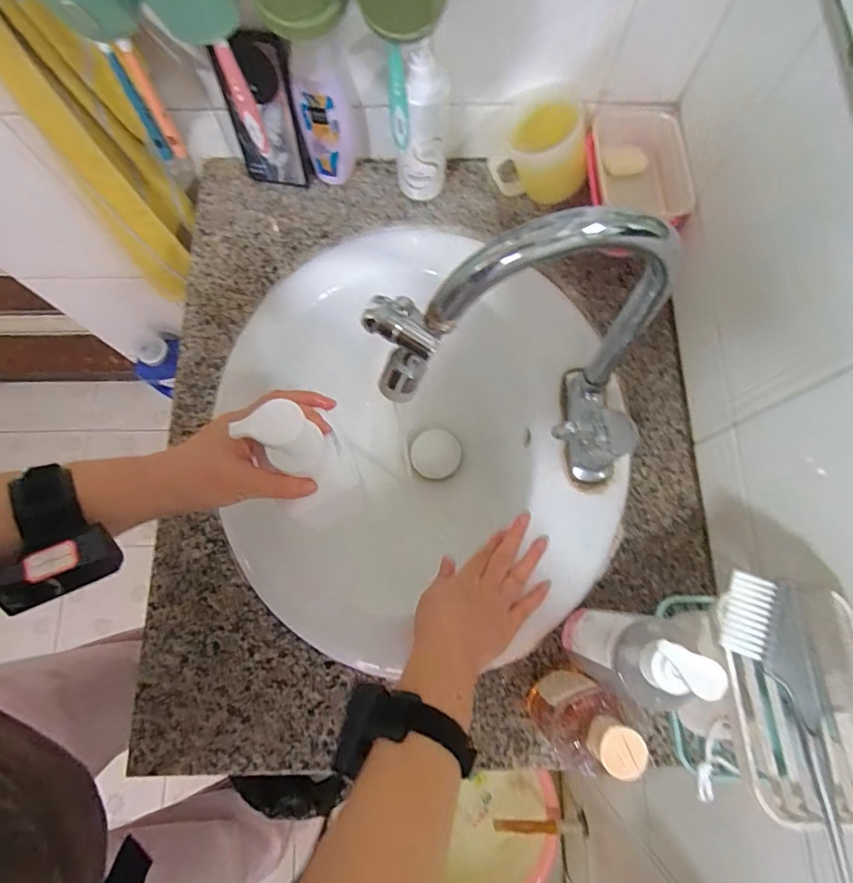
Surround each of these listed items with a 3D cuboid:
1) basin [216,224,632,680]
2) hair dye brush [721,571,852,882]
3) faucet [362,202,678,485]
[{"bbox_3d":[-0.011,0.012,0.618,0.446,0.160,0.470,0,75,1],"label":"basin"},{"bbox_3d":[0.219,0.171,0.293,0.044,0.011,0.180,-5,63,0],"label":"hair dye brush"},{"bbox_3d":[0.084,-0.031,0.406,0.218,0.298,0.120,-15,76,-3],"label":"faucet"}]

